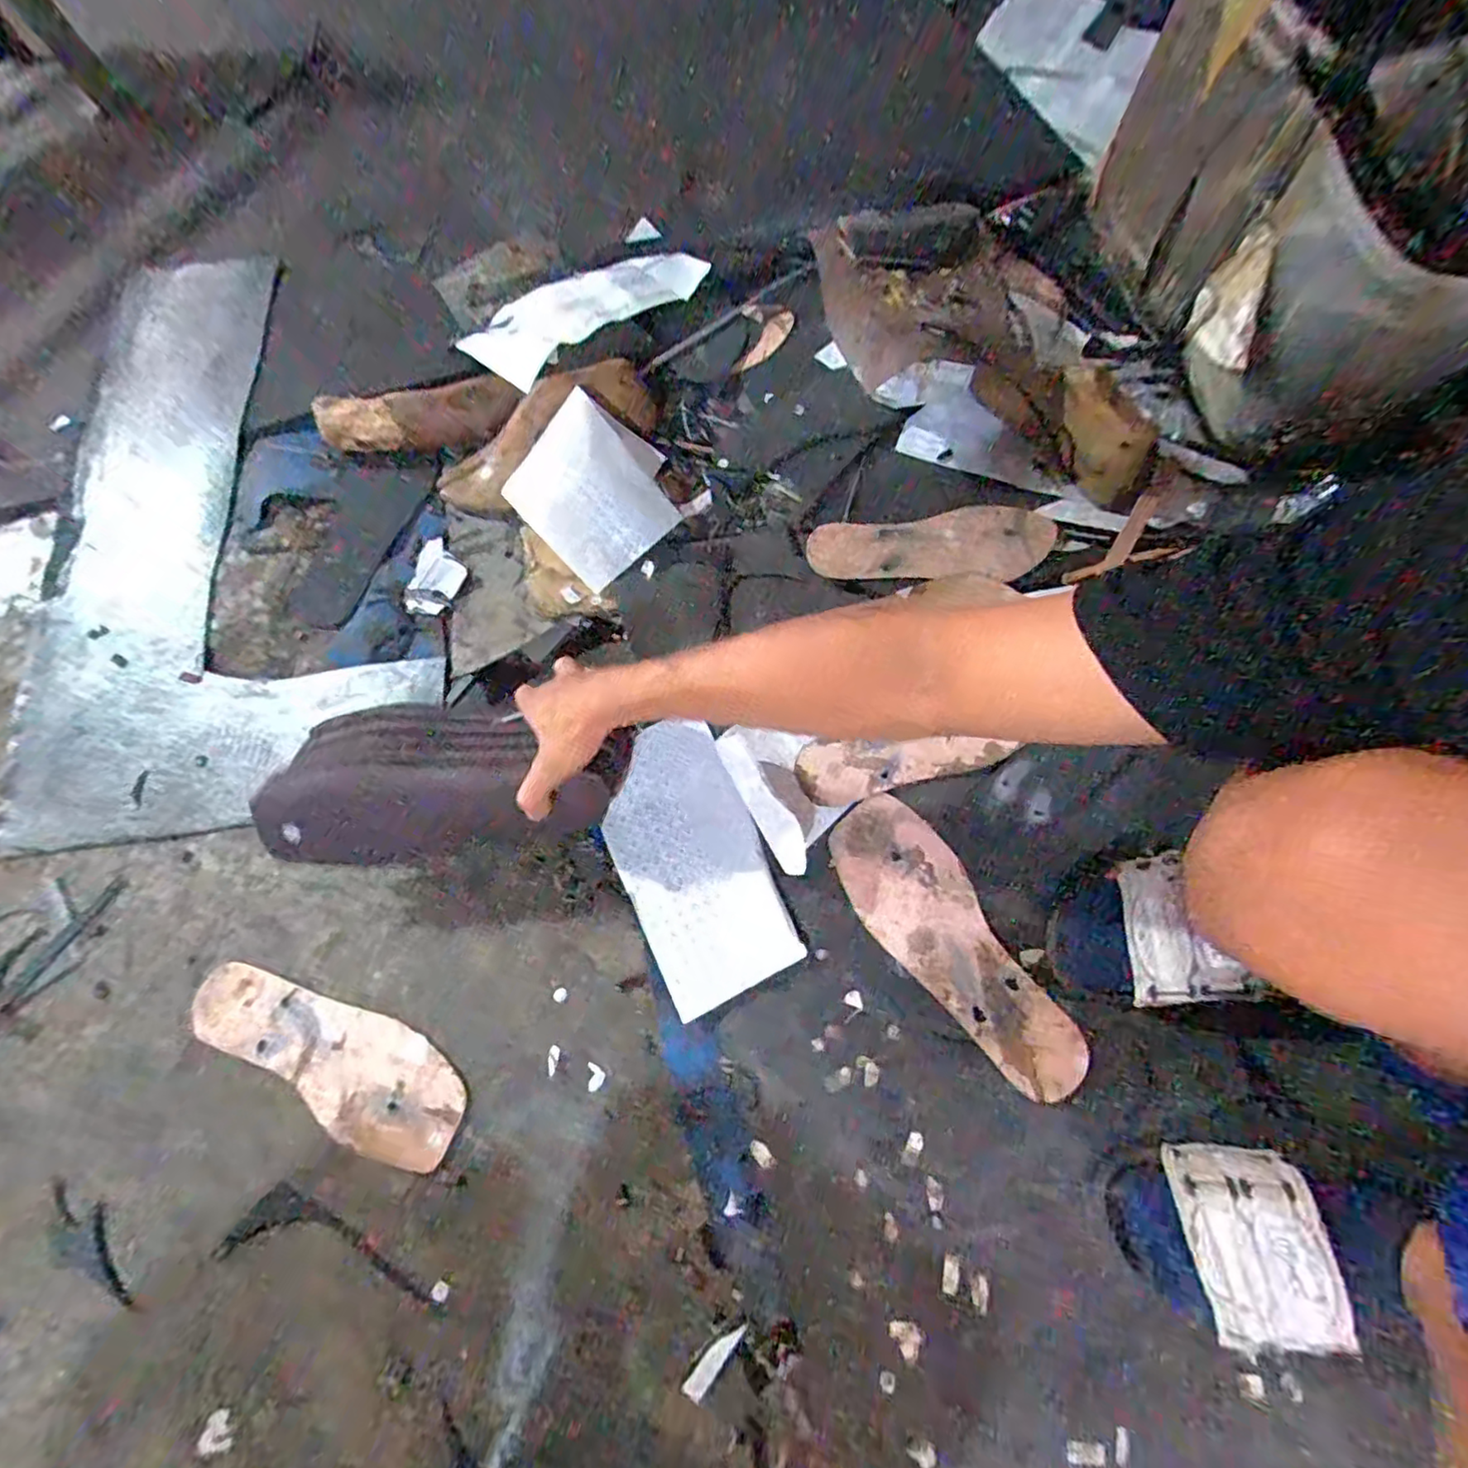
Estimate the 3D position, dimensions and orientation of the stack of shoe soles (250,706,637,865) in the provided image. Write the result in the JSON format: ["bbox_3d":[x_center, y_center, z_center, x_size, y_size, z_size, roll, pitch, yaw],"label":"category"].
[{"bbox_3d":[-0.231,0.036,0.539,0.281,0.086,0.116,-3,71,-14],"label":"stack of shoe soles"}]

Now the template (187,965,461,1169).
[{"bbox_3d":[-0.337,0.266,0.533,0.249,0.007,0.086,25,69,8],"label":"template"}]

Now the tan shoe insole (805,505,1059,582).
[{"bbox_3d":[0.195,-0.186,0.632,0.237,0.011,0.079,-1,67,1],"label":"tan shoe insole"}]

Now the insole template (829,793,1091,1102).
[{"bbox_3d":[0.178,0.170,0.528,0.093,0.010,0.257,-34,74,-10],"label":"insole template"}]

